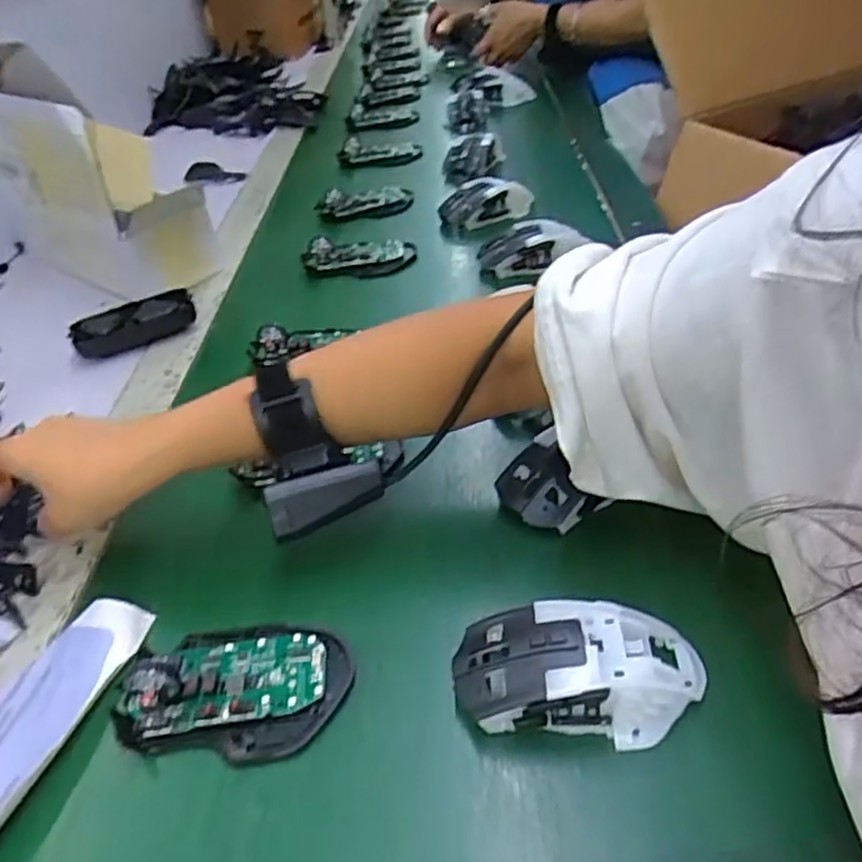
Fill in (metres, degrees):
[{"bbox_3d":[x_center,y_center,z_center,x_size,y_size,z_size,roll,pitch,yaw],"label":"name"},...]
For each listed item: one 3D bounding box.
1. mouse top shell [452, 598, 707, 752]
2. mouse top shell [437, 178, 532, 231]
[{"bbox_3d":[0.068,0.112,0.338,0.114,0.037,0.061,-3,39,3],"label":"mouse top shell"},{"bbox_3d":[0.062,-0.260,0.811,0.101,0.033,0.050,-22,43,-18],"label":"mouse top shell"}]

